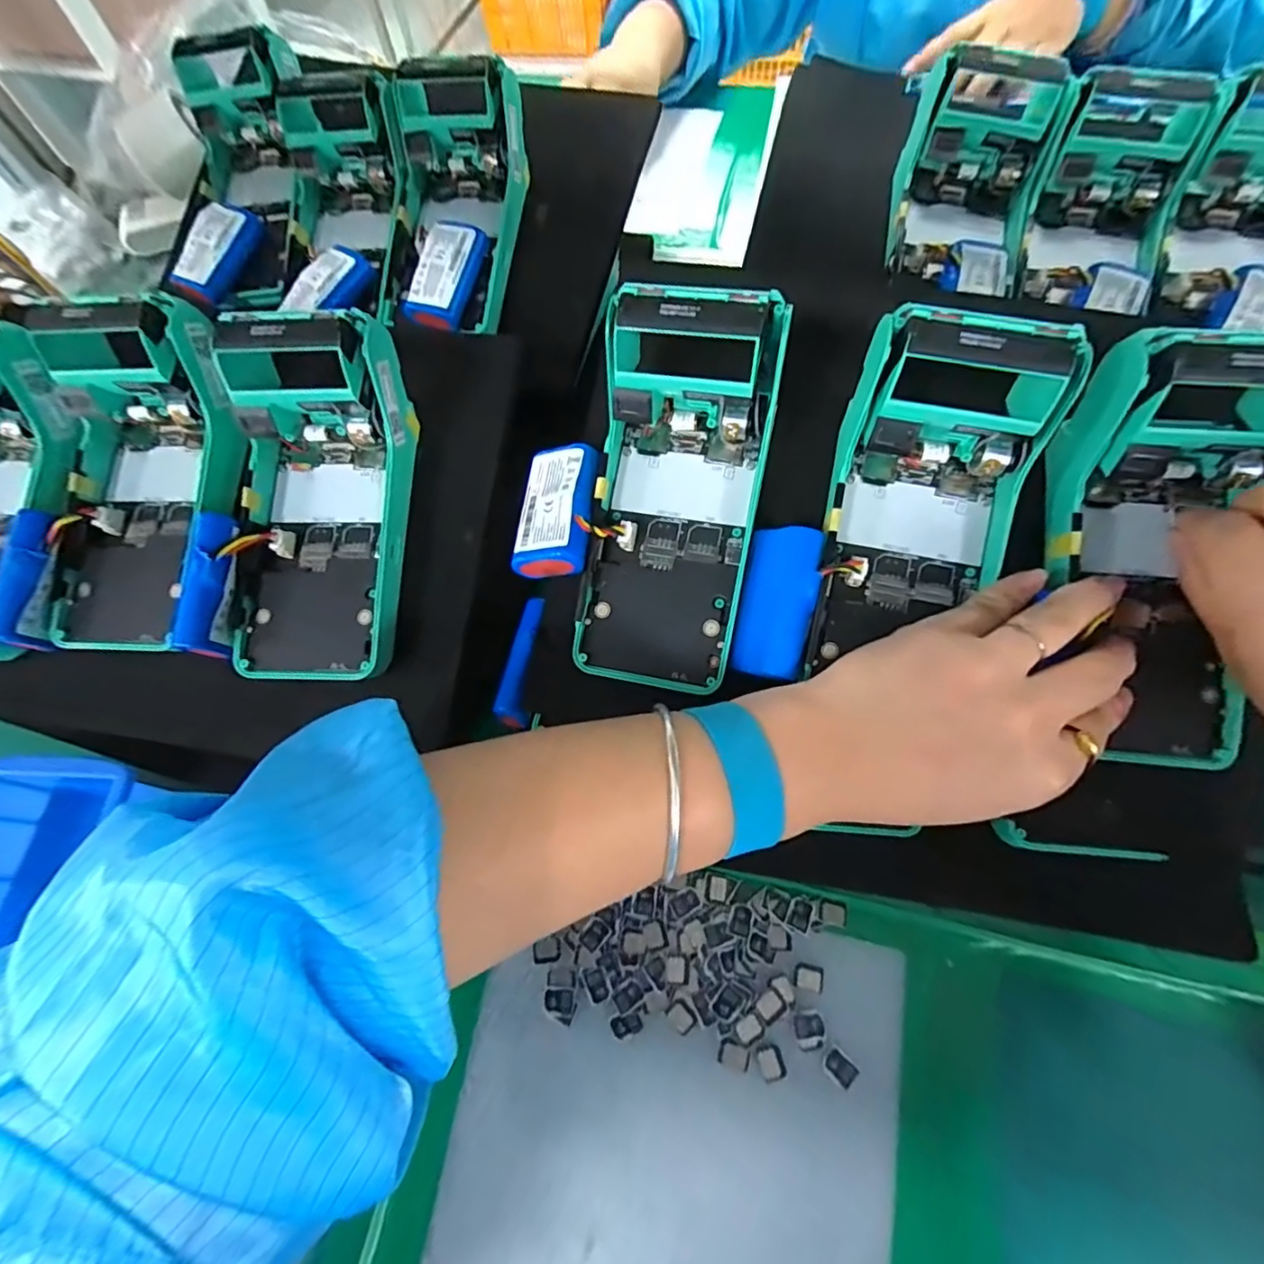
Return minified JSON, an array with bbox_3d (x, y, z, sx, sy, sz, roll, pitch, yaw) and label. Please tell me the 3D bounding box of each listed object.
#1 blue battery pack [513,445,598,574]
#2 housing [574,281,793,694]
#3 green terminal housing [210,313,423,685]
[{"bbox_3d":[-0.036,-0.060,0.280,0.034,0.014,0.069,5,66,4],"label":"blue battery pack"},{"bbox_3d":[0.019,-0.060,0.268,0.086,0.052,0.171,9,99,6],"label":"housing"},{"bbox_3d":[-0.157,-0.064,0.295,0.082,0.054,0.173,5,95,4],"label":"green terminal housing"}]

